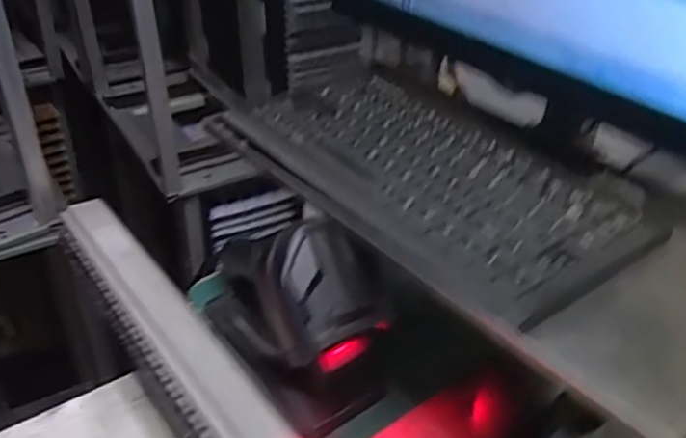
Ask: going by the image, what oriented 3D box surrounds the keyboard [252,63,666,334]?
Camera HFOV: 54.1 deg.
[{"bbox_3d":[0.063,-0.038,0.469,0.137,0.028,0.282,-24,40,-30],"label":"keyboard"}]

